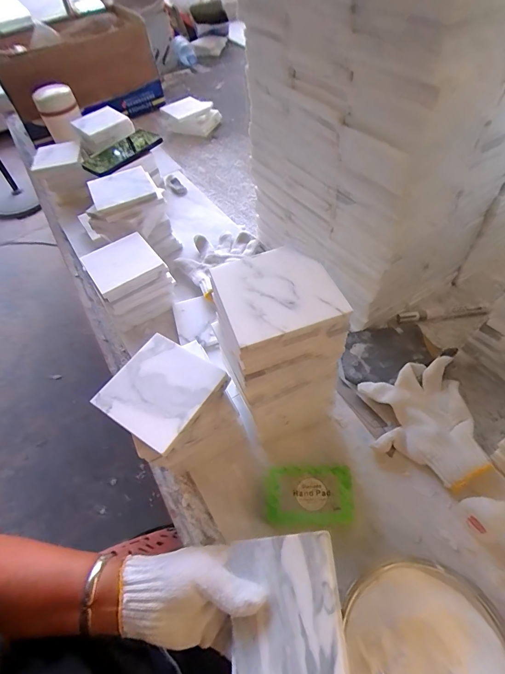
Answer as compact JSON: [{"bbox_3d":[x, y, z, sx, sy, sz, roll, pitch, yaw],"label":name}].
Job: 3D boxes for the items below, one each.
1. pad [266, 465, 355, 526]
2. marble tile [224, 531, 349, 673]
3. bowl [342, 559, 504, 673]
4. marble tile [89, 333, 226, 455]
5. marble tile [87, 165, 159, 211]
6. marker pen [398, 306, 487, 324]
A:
[{"bbox_3d":[0.063,0.178,0.409,0.093,0.031,0.060,-4,56,2],"label":"pad"},{"bbox_3d":[0.025,0.221,0.300,0.099,0.006,0.099,-24,49,27],"label":"marble tile"},{"bbox_3d":[0.152,0.280,0.316,0.136,0.044,0.139,-2,56,4],"label":"bowl"},{"bbox_3d":[-0.095,0.052,0.370,0.098,0.005,0.098,27,63,21],"label":"marble tile"},{"bbox_3d":[-0.227,-0.256,0.626,0.099,0.014,0.114,-23,57,-10],"label":"marble tile"},{"bbox_3d":[0.296,-0.036,0.573,0.130,0.018,0.018,-2,56,4],"label":"marker pen"}]

